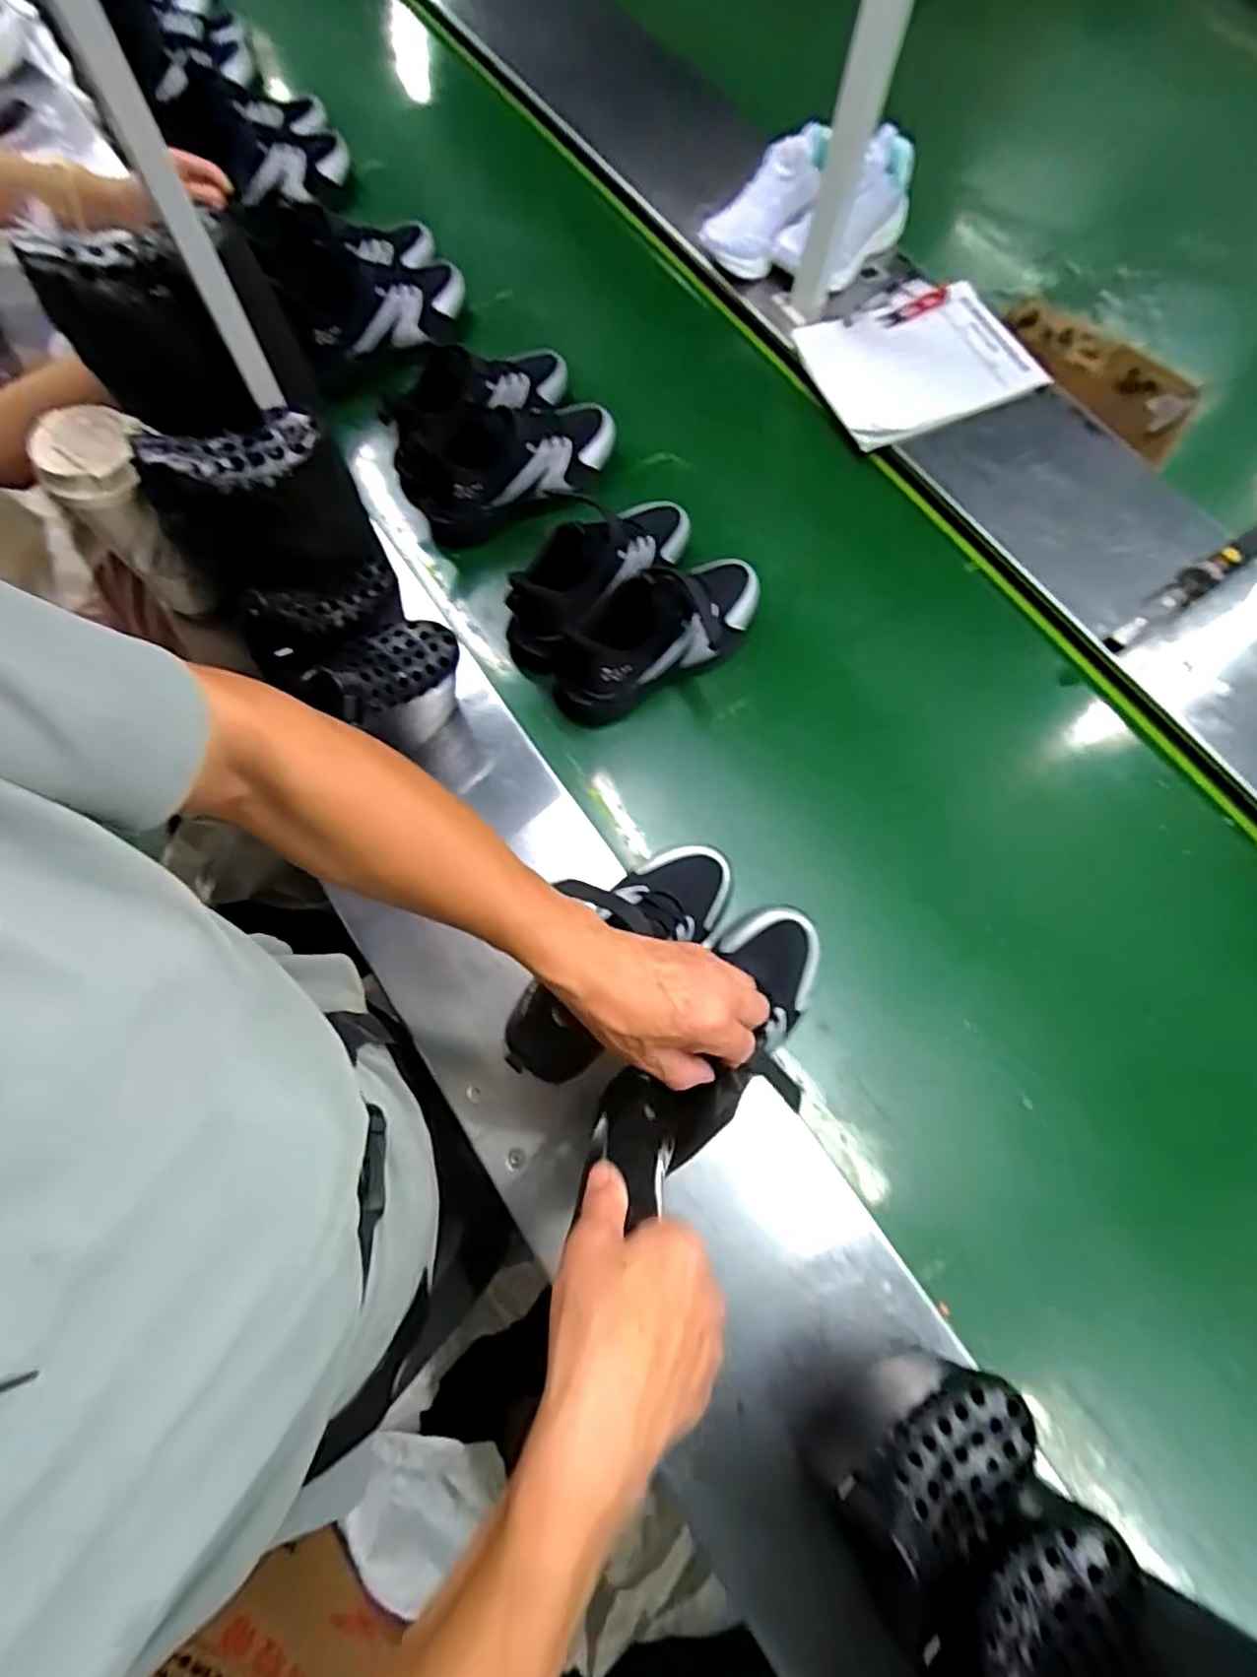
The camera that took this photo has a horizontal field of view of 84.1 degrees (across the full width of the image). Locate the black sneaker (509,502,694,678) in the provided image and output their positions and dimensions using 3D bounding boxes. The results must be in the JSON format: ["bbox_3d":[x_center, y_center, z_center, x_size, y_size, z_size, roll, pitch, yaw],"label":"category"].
[{"bbox_3d":[-0.027,-0.283,0.716,0.099,0.114,0.233,33,73,8],"label":"black sneaker"}]

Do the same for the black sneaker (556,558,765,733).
[{"bbox_3d":[0.033,-0.216,0.713,0.247,0.133,0.085,-32,76,-9],"label":"black sneaker"}]

